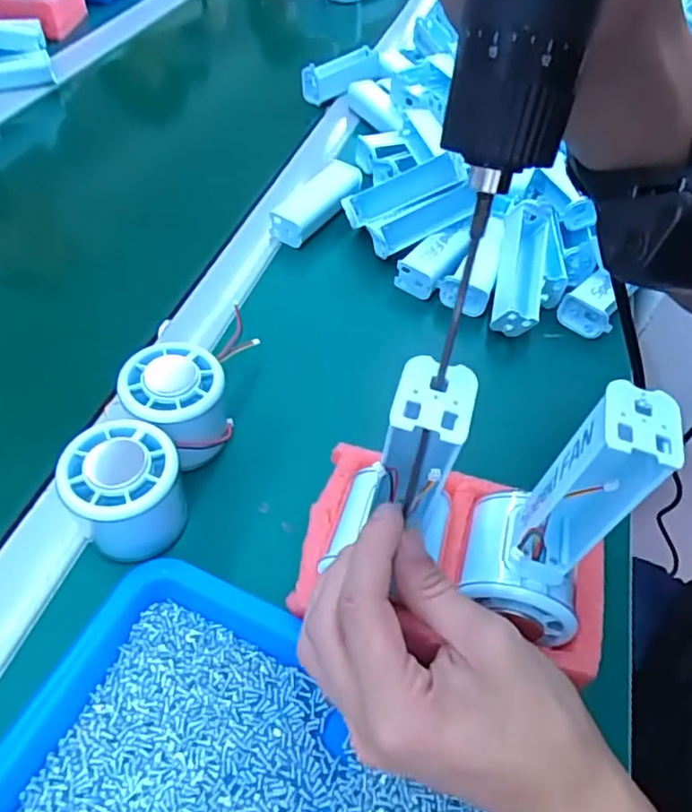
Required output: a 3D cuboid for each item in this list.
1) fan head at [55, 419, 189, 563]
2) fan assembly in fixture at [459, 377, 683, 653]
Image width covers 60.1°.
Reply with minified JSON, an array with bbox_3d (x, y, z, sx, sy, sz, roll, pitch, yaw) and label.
[{"bbox_3d":[-0.114,0.046,0.316,0.055,0.055,0.053,2,51,-3],"label":"fan head"},{"bbox_3d":[0.088,0.041,0.243,0.053,0.115,0.059,15,51,7],"label":"fan assembly in fixture"}]

